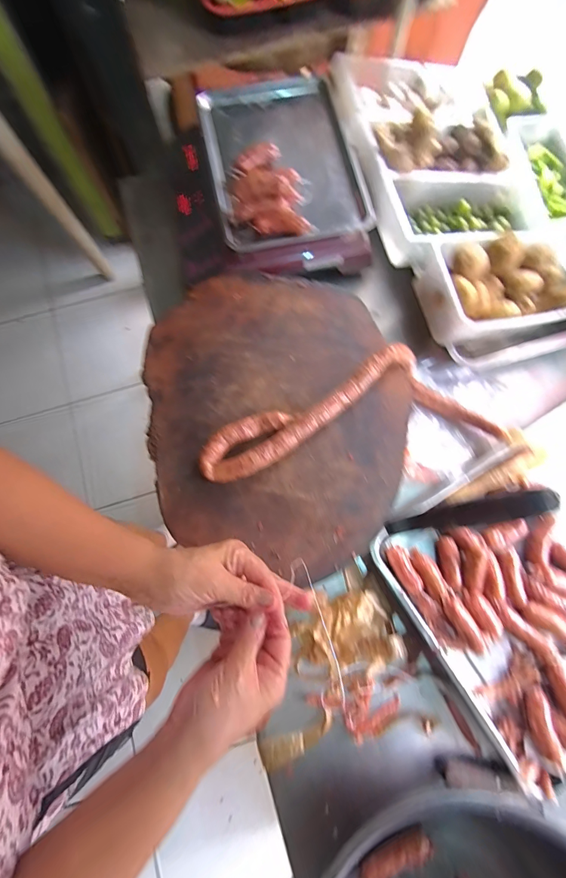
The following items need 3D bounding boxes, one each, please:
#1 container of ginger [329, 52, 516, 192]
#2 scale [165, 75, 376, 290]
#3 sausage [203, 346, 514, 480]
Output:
[{"bbox_3d":[0.254,-0.570,0.648,0.285,0.094,0.273,-13,78,-3],"label":"container of ginger"},{"bbox_3d":[-0.027,-0.443,0.636,0.329,0.133,0.318,0,77,0],"label":"scale"},{"bbox_3d":[0.108,-0.032,0.532,0.461,0.084,0.158,-15,78,-16],"label":"sausage"}]

